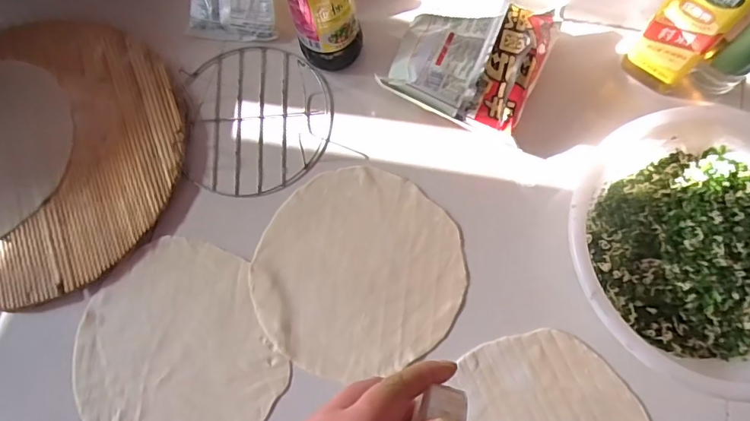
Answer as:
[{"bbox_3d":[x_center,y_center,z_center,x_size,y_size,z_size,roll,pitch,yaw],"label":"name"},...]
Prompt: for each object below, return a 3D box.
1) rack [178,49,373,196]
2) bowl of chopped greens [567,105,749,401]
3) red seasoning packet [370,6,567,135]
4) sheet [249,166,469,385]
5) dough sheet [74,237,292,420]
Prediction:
[{"bbox_3d":[-0.138,-0.111,0.552,0.183,0.018,0.183,0,73,-1],"label":"rack"},{"bbox_3d":[0.296,0.037,0.444,0.242,0.100,0.242,40,79,13],"label":"bowl of chopped greens"},{"bbox_3d":[0.102,-0.170,0.517,0.149,0.026,0.148,24,78,12],"label":"red seasoning packet"},{"bbox_3d":[-0.018,0.063,0.499,0.207,0.007,0.208,43,79,12],"label":"sheet"},{"bbox_3d":[-0.205,0.144,0.492,0.200,0.010,0.216,-24,78,-10],"label":"dough sheet"}]

